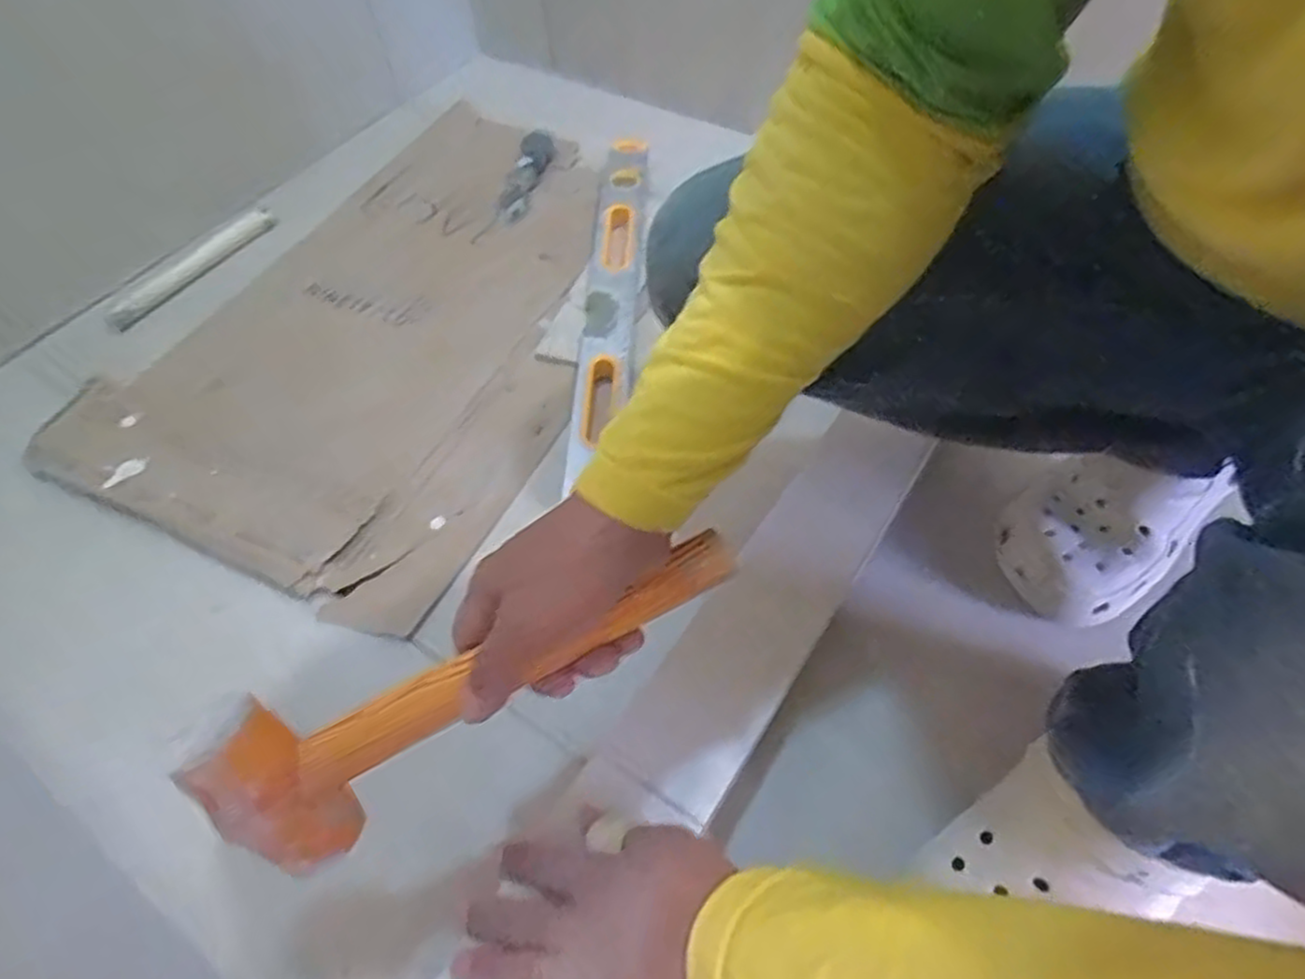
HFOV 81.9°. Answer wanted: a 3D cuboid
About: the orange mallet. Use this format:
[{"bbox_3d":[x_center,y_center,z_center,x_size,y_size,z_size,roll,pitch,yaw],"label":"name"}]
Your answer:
[{"bbox_3d":[-0.084,0.091,0.377,0.270,0.090,0.052,-29,56,-5],"label":"orange mallet"}]

